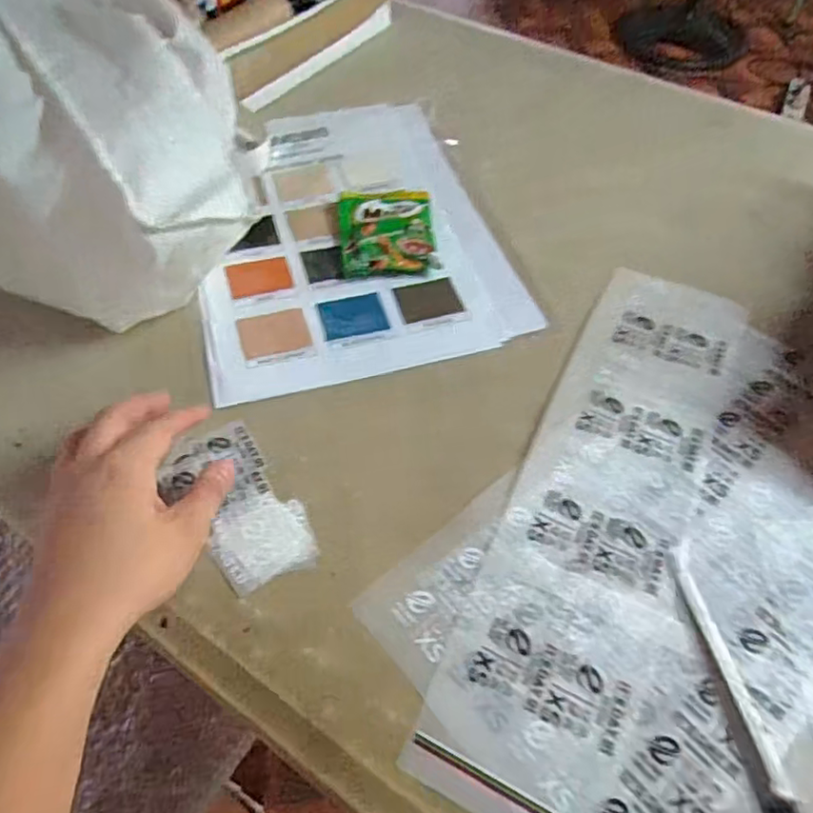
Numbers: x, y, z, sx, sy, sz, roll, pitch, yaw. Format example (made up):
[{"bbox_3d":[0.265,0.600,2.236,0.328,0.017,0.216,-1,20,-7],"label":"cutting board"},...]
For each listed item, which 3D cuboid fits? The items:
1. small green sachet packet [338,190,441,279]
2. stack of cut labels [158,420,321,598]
[{"bbox_3d":[-0.016,-0.152,0.514,0.080,0.014,0.105,-5,55,-4],"label":"small green sachet packet"},{"bbox_3d":[-0.106,0.060,0.376,0.060,0.006,0.120,-29,59,-21],"label":"stack of cut labels"}]

